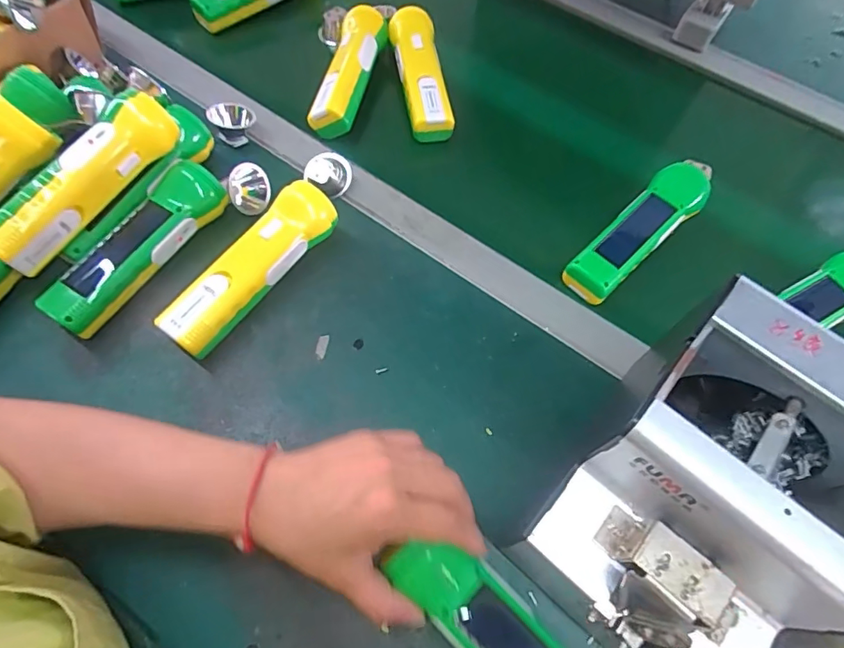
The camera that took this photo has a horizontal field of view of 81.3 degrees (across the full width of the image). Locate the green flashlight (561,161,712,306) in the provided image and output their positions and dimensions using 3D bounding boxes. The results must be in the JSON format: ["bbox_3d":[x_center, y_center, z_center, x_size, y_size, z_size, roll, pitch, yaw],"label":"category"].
[{"bbox_3d":[0.205,-0.092,0.449,0.192,0.043,0.045,-38,71,-21],"label":"green flashlight"}]

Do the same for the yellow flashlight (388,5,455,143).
[{"bbox_3d":[-0.003,-0.272,0.530,0.044,0.055,0.160,-9,63,-9],"label":"yellow flashlight"}]

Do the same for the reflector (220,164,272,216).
[{"bbox_3d":[-0.157,-0.121,0.446,0.038,0.022,0.043,-17,101,-5],"label":"reflector"}]

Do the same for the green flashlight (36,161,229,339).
[{"bbox_3d":[-0.231,-0.063,0.404,0.047,0.046,0.165,32,65,12],"label":"green flashlight"}]

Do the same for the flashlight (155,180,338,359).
[{"bbox_3d":[-0.136,-0.045,0.400,0.045,0.049,0.164,34,65,13],"label":"flashlight"}]

